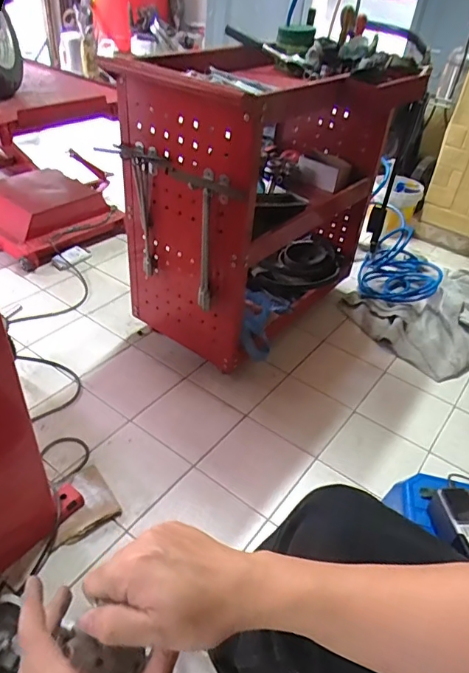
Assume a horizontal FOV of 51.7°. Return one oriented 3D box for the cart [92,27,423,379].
[{"bbox_3d":[0.094,-0.389,1.296,0.446,0.639,0.749,26,43,23],"label":"cart"}]

